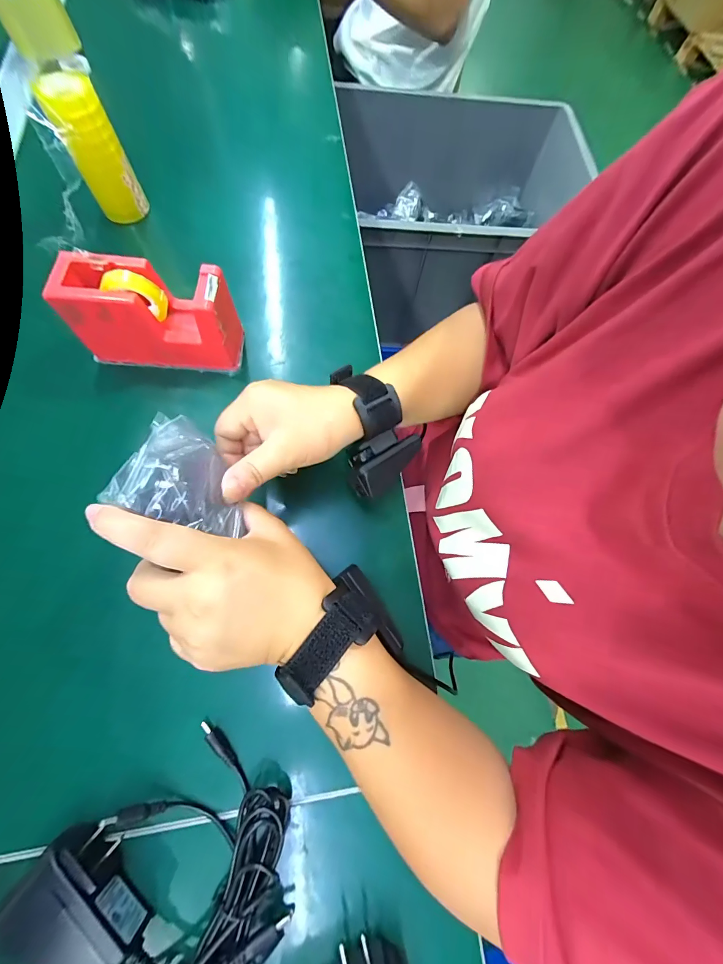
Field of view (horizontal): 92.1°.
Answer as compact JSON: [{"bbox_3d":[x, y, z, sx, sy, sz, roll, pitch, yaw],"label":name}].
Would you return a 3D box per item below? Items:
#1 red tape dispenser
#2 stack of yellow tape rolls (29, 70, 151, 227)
[{"bbox_3d":[-0.176,-0.142,0.305,0.134,0.088,0.055,2,71,0],"label":"red tape dispenser"},{"bbox_3d":[-0.264,-0.328,0.353,0.050,0.104,0.050,-29,74,-10],"label":"stack of yellow tape rolls"}]

